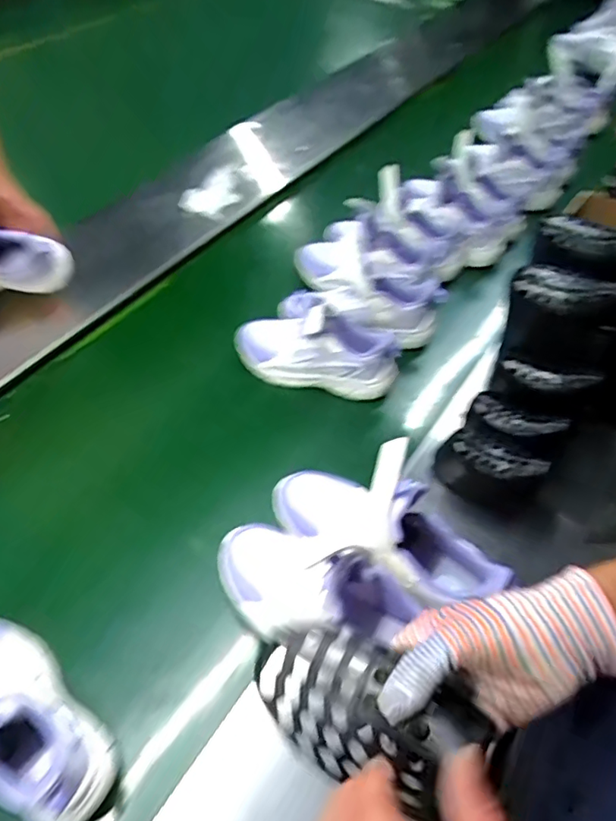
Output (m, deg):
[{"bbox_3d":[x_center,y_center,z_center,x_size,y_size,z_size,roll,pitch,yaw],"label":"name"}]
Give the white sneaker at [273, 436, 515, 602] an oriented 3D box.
[{"bbox_3d":[0.085,0.124,0.601,0.275,0.148,0.096,28,57,17],"label":"white sneaker"}]

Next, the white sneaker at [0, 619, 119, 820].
[{"bbox_3d":[-0.297,0.294,0.540,0.246,0.121,0.093,35,59,22],"label":"white sneaker"}]

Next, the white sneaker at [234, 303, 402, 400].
[{"bbox_3d":[0.015,-0.107,0.842,0.254,0.111,0.114,5,53,2],"label":"white sneaker"}]

